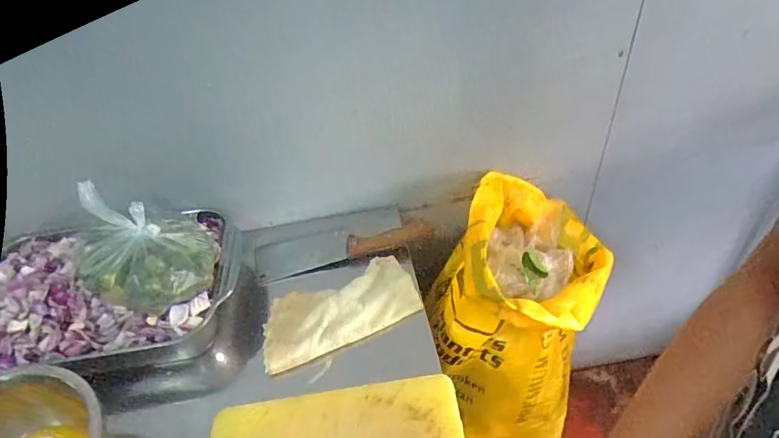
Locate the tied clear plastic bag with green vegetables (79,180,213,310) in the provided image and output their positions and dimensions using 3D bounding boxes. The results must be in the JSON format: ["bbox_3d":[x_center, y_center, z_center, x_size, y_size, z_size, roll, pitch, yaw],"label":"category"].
[{"bbox_3d":[-0.337,0.037,0.654,0.161,0.110,0.149,-6,43,2],"label":"tied clear plastic bag with green vegetables"}]

